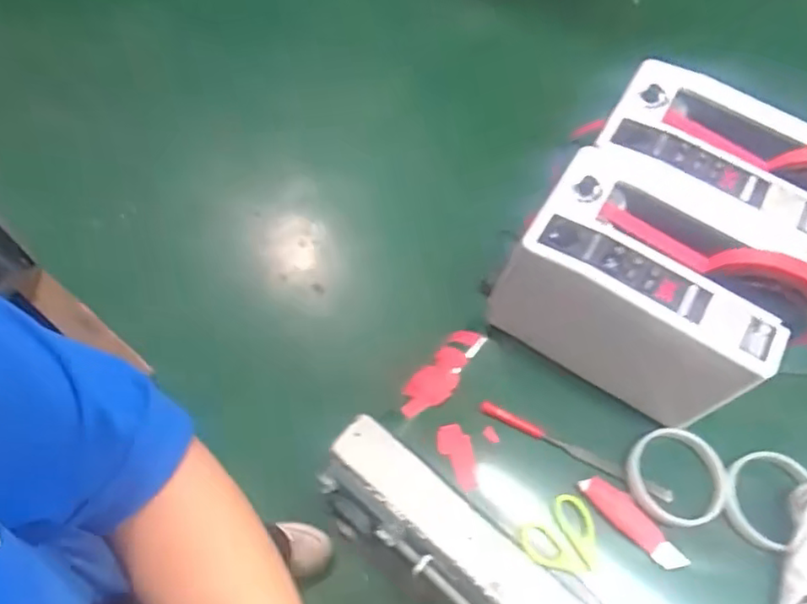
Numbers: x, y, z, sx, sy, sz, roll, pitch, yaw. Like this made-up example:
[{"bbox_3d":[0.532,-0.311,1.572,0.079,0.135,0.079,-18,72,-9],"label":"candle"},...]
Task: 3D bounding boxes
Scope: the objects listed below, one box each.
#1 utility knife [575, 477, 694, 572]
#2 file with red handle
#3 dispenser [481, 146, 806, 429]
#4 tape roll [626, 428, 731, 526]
[{"bbox_3d":[0.198,0.188,0.536,0.028,0.007,0.100,-40,72,-20],"label":"utility knife"},{"bbox_3d":[0.155,0.134,0.563,0.183,0.011,0.014,24,65,9],"label":"file with red handle"},{"bbox_3d":[0.219,-0.008,0.549,0.228,0.136,0.146,32,66,13],"label":"dispenser"},{"bbox_3d":[0.242,0.155,0.551,0.080,0.022,0.082,1,63,-2],"label":"tape roll"}]

